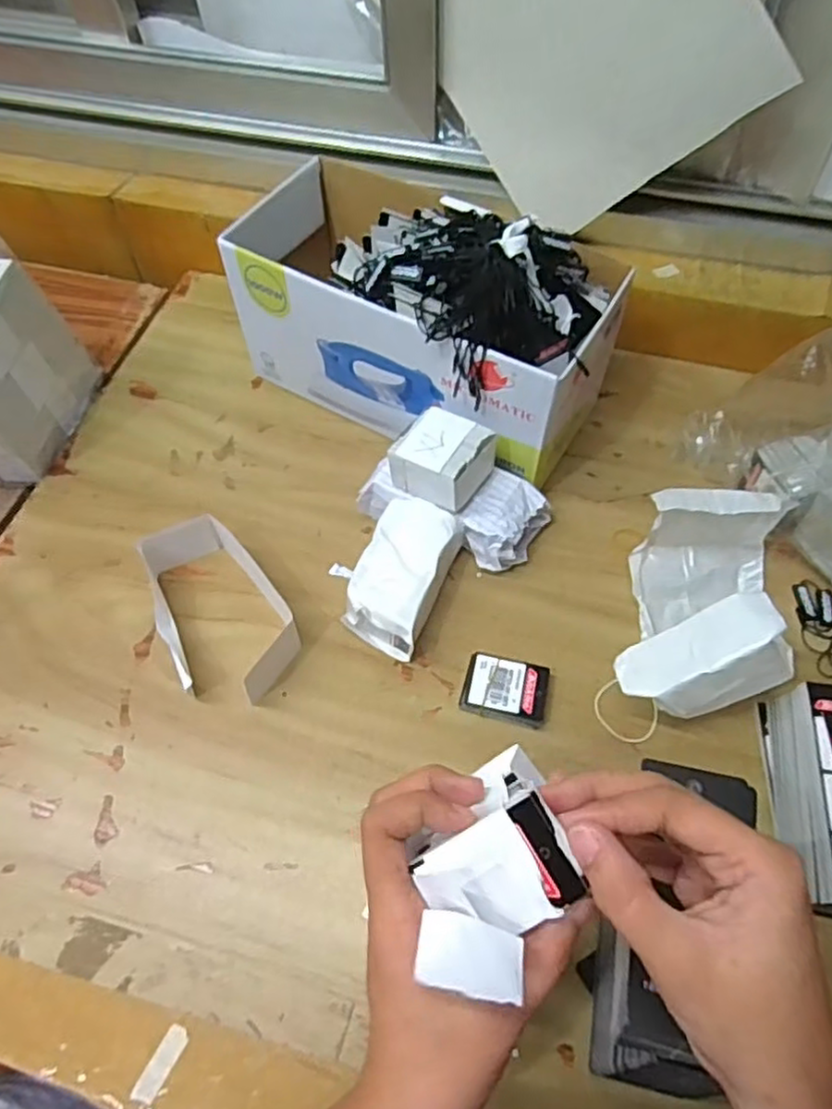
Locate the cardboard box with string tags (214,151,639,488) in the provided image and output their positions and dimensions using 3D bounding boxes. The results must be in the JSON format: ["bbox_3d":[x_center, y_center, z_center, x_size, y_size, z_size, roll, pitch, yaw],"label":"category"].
[{"bbox_3d":[0.005,-0.184,0.526,0.272,0.175,0.135,27,63,16],"label":"cardboard box with string tags"}]

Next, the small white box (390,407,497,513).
[{"bbox_3d":[0.018,-0.065,0.482,0.057,0.042,0.059,31,65,17],"label":"small white box"}]

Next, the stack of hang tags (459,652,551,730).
[{"bbox_3d":[0.059,0.089,0.456,0.053,0.014,0.043,14,60,9],"label":"stack of hang tags"}]

